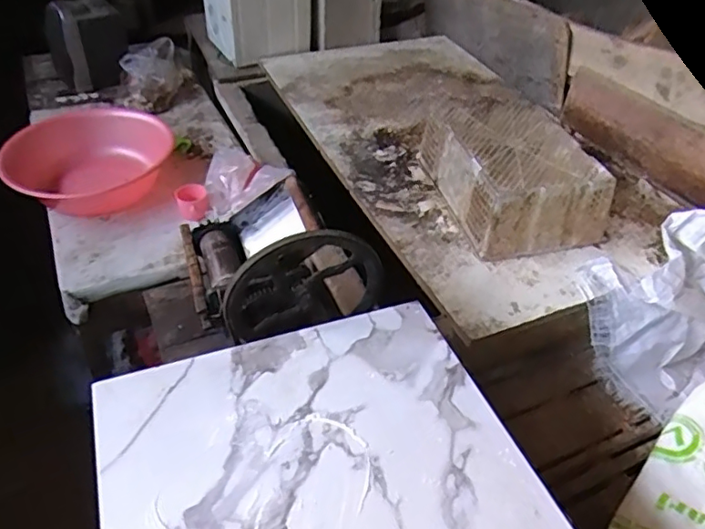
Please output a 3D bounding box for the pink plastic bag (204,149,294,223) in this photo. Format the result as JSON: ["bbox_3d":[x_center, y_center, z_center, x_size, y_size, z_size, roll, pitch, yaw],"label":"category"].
[{"bbox_3d":[-0.318,-0.238,1.613,0.240,0.100,0.228,-21,47,-26],"label":"pink plastic bag"}]

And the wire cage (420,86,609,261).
[{"bbox_3d":[0.412,-0.253,1.545,0.313,0.186,0.483,-5,42,-10],"label":"wire cage"}]

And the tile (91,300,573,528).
[{"bbox_3d":[-0.039,0.263,0.709,0.492,0.010,0.498,-13,40,-17],"label":"tile"}]

